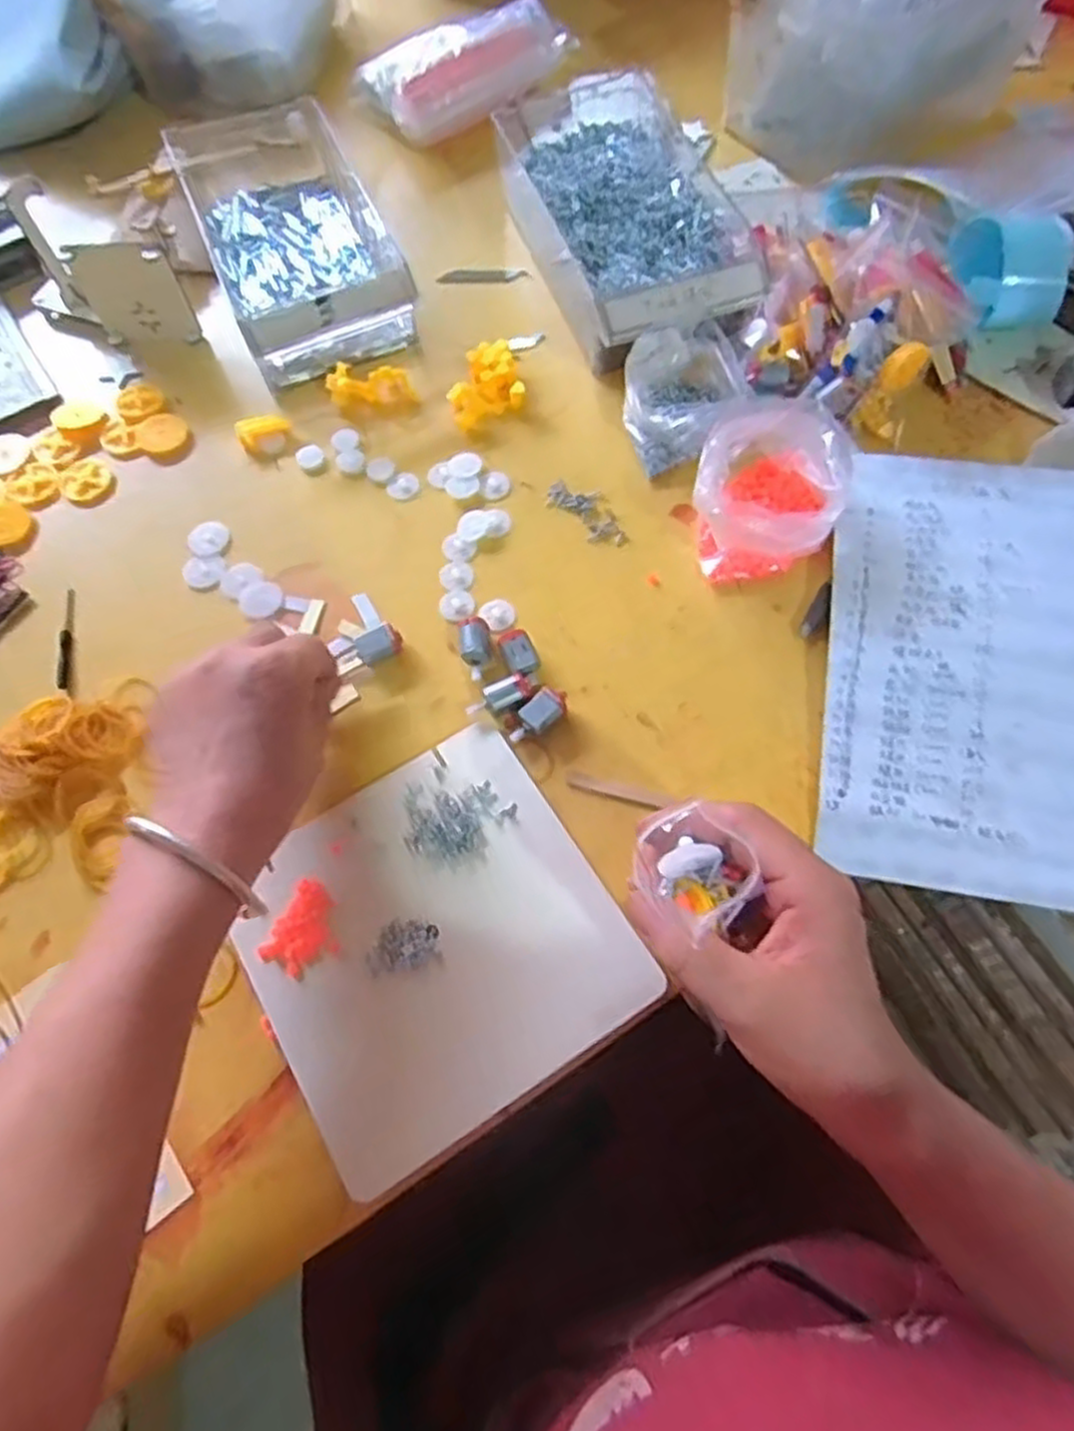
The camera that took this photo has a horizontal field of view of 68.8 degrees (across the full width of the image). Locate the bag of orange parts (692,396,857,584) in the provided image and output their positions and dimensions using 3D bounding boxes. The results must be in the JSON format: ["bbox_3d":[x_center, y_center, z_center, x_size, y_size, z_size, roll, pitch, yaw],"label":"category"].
[{"bbox_3d":[0.141,-0.136,0.479,0.087,0.057,0.101,25,70,13],"label":"bag of orange parts"}]

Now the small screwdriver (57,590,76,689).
[{"bbox_3d":[-0.297,-0.049,0.494,0.009,0.004,0.074,-12,66,-2],"label":"small screwdriver"}]

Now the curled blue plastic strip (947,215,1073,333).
[{"bbox_3d":[0.324,-0.309,0.535,0.063,0.053,0.071,-10,66,-1],"label":"curled blue plastic strip"}]

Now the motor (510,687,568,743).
[{"bbox_3d":[0.001,0.002,0.453,0.038,0.018,0.018,-36,69,-12],"label":"motor"}]

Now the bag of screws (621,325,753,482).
[{"bbox_3d":[0.095,-0.215,0.525,0.074,0.043,0.089,-16,66,-3],"label":"bag of screws"}]

